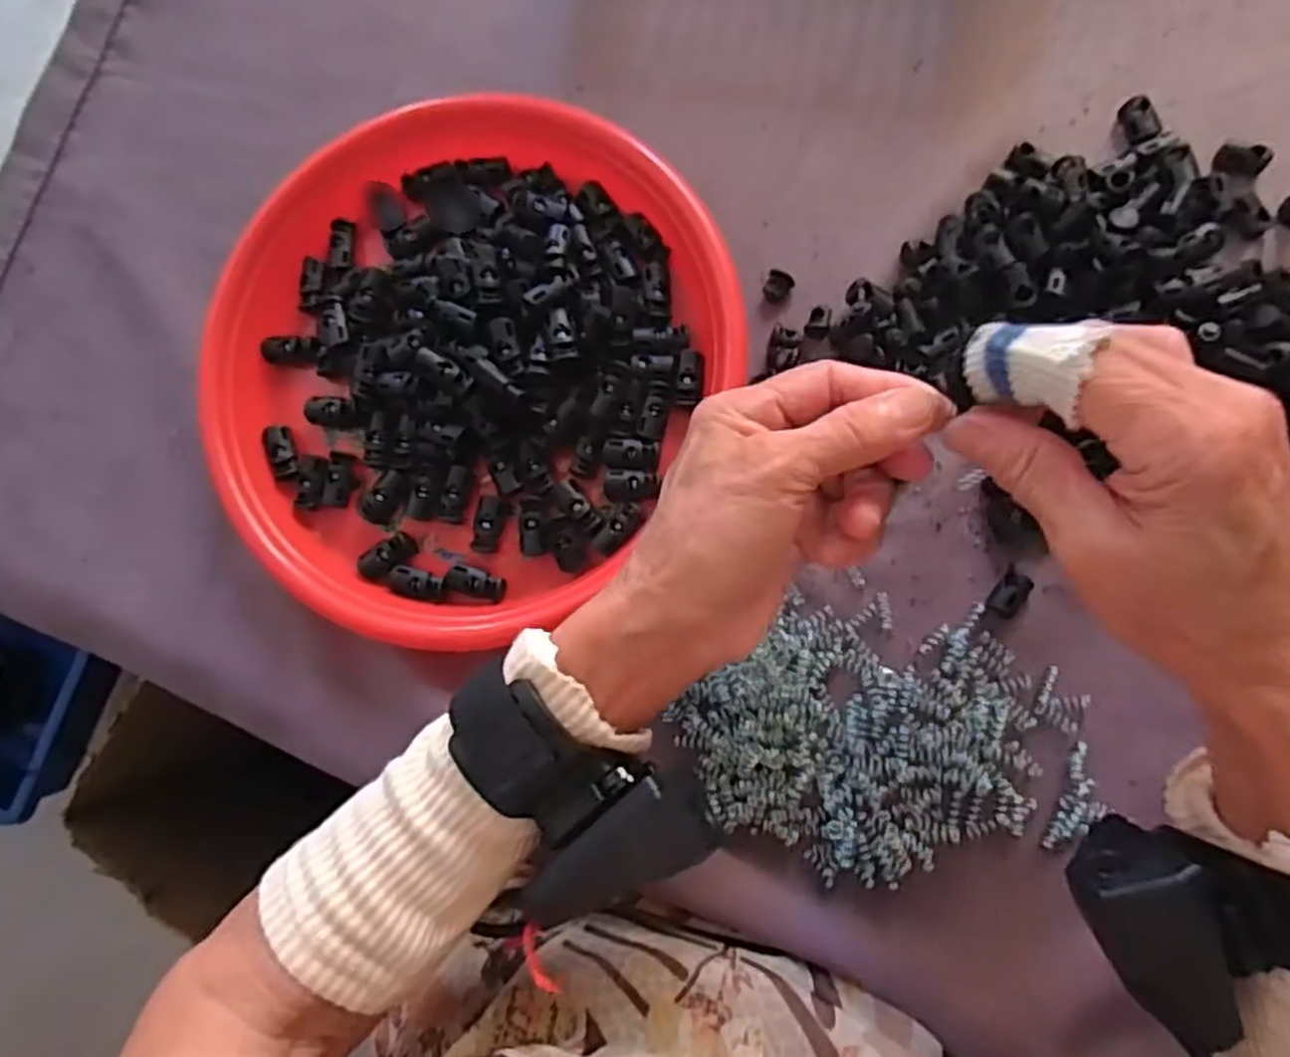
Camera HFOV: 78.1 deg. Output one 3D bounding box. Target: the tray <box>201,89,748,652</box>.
[{"bbox_3d":[-0.093,-0.090,0.378,0.244,0.030,0.252,-1,84,8],"label":"tray"}]

